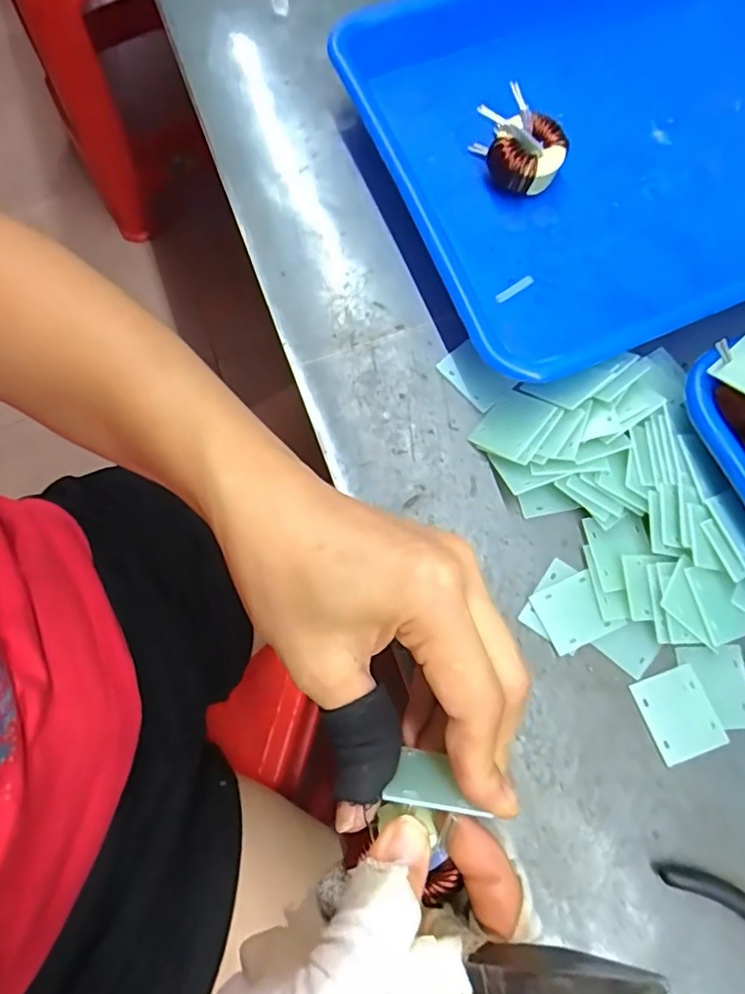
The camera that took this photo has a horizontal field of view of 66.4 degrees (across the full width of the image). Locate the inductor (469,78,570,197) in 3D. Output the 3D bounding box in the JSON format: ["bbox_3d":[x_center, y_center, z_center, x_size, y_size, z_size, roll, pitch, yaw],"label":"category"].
[{"bbox_3d":[0.081,-0.193,0.310,0.034,0.029,0.047,-32,76,-7],"label":"inductor"}]

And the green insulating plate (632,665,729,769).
[{"bbox_3d":[0.133,0.094,0.246,0.029,0.004,0.035,-20,75,-4],"label":"green insulating plate"}]

